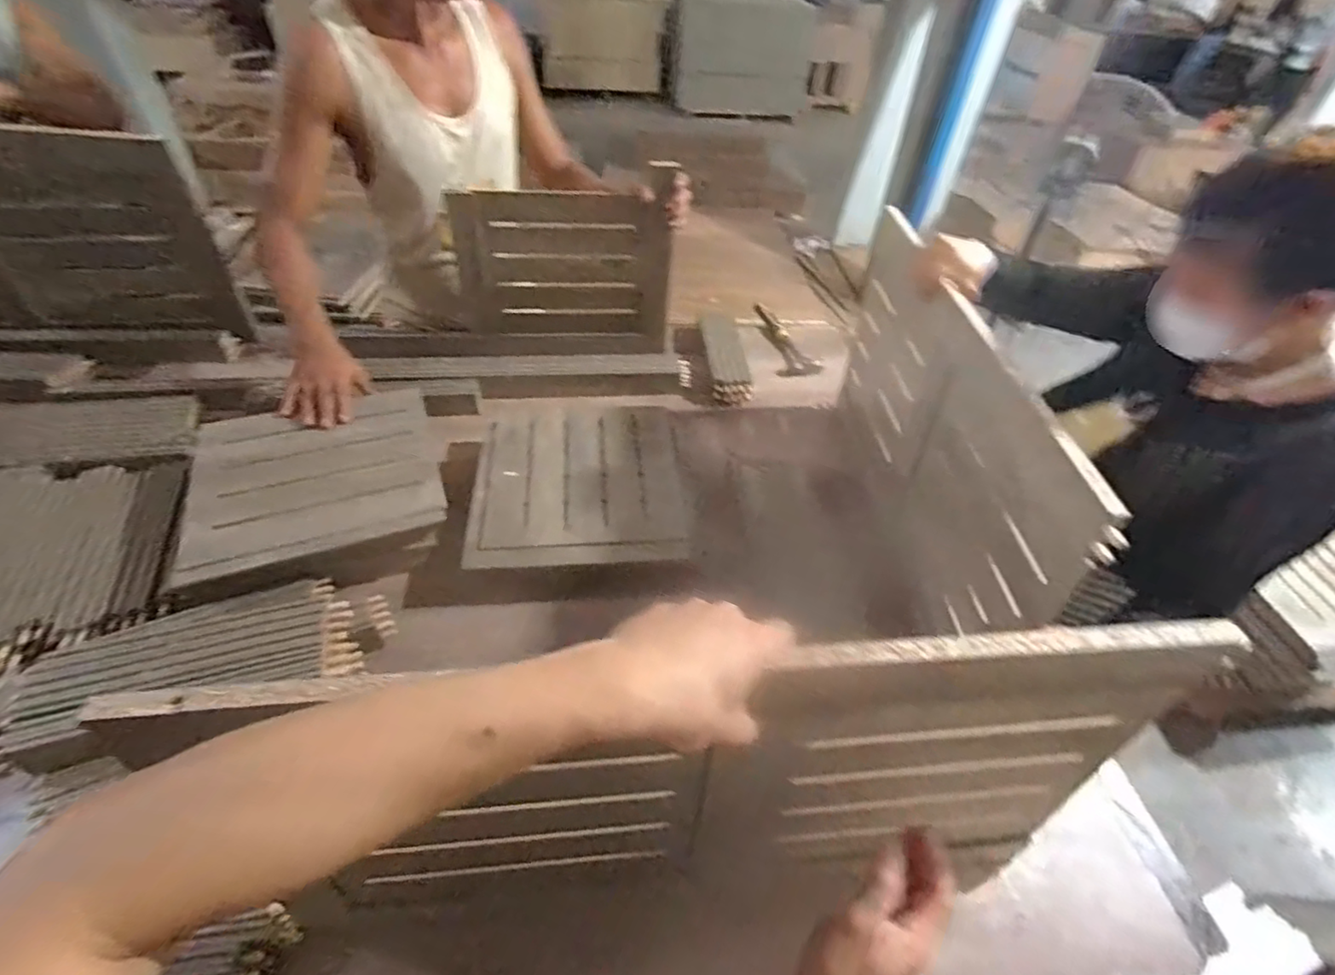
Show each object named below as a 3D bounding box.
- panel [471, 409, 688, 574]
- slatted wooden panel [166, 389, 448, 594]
[{"bbox_3d":[-0.135,-0.013,0.987,0.324,0.030,0.340,-1,45,-6],"label":"panel"},{"bbox_3d":[-0.499,-0.019,0.870,0.322,0.031,0.300,-12,53,-19],"label":"slatted wooden panel"}]

